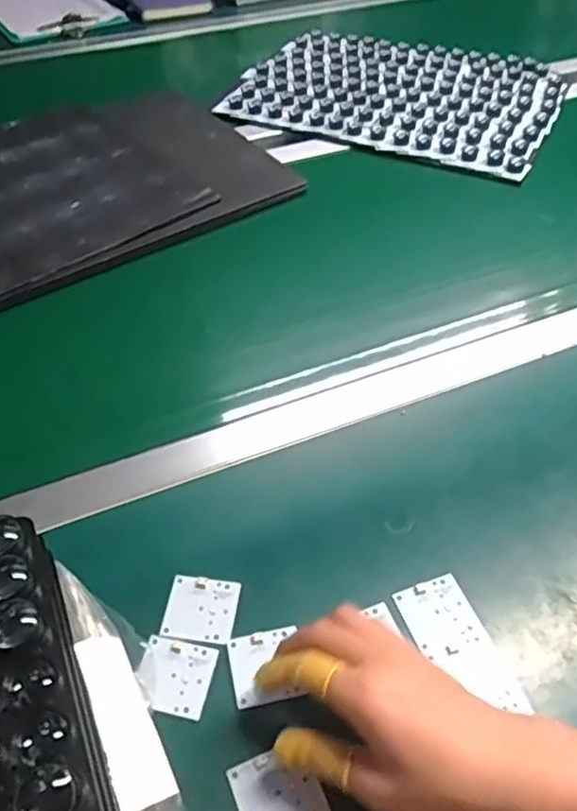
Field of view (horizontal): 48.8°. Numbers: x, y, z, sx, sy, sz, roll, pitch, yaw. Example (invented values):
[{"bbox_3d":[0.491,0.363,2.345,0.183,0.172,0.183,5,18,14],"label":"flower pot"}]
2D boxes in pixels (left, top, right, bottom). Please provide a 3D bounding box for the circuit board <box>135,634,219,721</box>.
[{"bbox_3d":[-0.073,0.173,0.409,0.047,0.004,0.045,10,50,8],"label":"circuit board"}]

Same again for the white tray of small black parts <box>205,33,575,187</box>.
[{"bbox_3d":[0.165,-0.484,0.976,0.466,0.022,0.333,20,52,16],"label":"white tray of small black parts"}]

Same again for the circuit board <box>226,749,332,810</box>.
[{"bbox_3d":[-0.006,0.221,0.363,0.047,0.004,0.044,-18,51,-15],"label":"circuit board"}]

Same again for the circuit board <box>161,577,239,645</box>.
[{"bbox_3d":[-0.060,0.141,0.441,0.047,0.005,0.045,7,49,5],"label":"circuit board"}]

